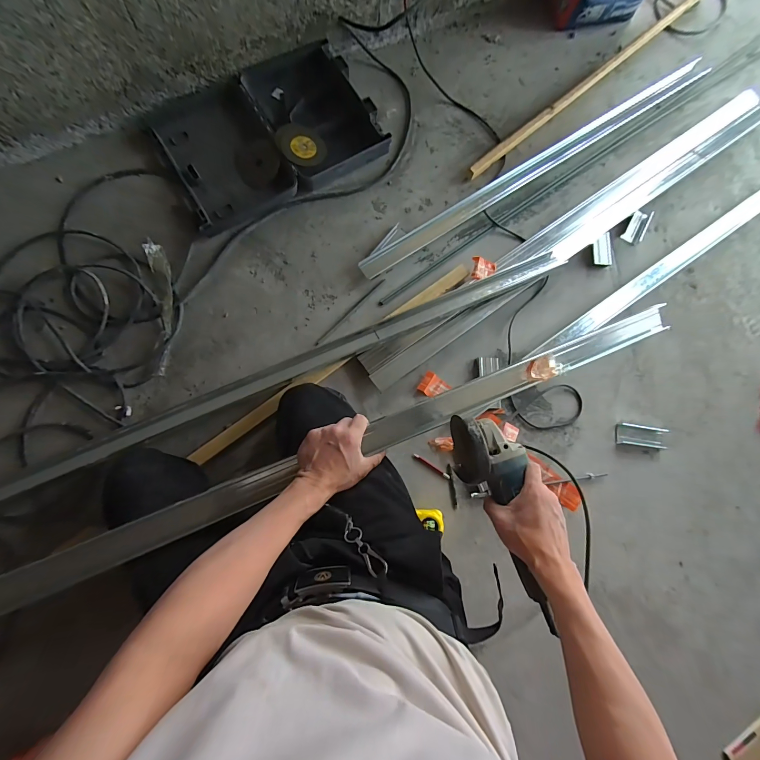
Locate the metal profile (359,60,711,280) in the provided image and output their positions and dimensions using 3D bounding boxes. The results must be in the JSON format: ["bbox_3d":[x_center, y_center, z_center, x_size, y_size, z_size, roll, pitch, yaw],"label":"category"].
[{"bbox_3d":[0.439,-0.585,0.911,1.167,0.032,0.062,-33,86,-8],"label":"metal profile"}]

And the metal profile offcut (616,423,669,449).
[{"bbox_3d":[0.633,0.135,0.819,0.124,0.028,0.049,7,82,-3],"label":"metal profile offcut"}]

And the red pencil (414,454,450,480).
[{"bbox_3d":[0.118,0.195,0.774,0.095,0.004,0.011,35,82,1],"label":"red pencil"}]

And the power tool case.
[{"bbox_3d":[-0.270,-0.594,0.822,0.493,0.061,0.344,-31,86,-7],"label":"power tool case"}]

